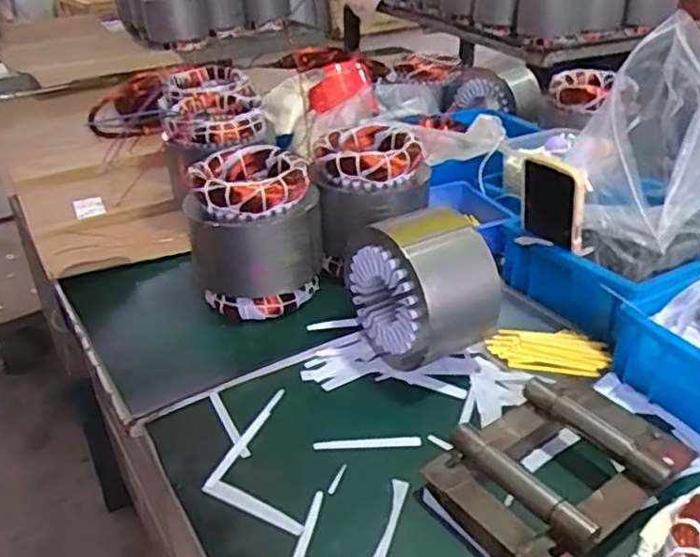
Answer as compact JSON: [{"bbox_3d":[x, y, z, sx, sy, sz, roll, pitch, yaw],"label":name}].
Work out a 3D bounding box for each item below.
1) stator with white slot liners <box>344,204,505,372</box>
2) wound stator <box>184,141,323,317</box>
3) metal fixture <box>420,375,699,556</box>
[{"bbox_3d":[0.075,0.010,0.677,0.113,0.151,0.133,-17,36,-21],"label":"stator with white slot liners"},{"bbox_3d":[-0.108,-0.055,0.757,0.144,0.158,0.141,-6,33,-5],"label":"wound stator"},{"bbox_3d":[0.177,0.154,0.549,0.205,0.050,0.135,-25,40,-30],"label":"metal fixture"}]

